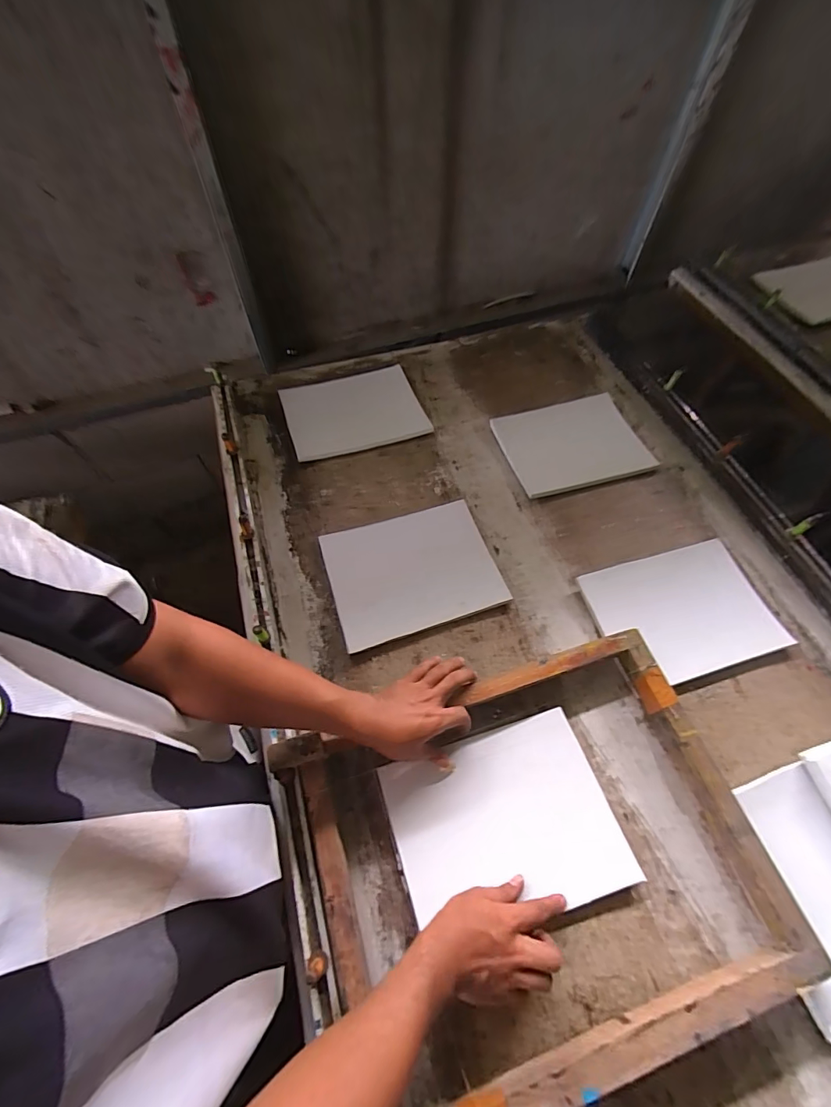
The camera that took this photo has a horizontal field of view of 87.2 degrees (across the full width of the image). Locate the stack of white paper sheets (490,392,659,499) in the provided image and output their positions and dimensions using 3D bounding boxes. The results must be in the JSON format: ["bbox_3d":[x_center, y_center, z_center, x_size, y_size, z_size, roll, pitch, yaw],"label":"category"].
[{"bbox_3d":[0.311,-0.226,0.870,0.267,0.013,0.206,-13,62,-8],"label":"stack of white paper sheets"}]

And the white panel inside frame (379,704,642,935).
[{"bbox_3d":[0.109,0.335,0.547,0.265,0.014,0.199,-15,61,-7],"label":"white panel inside frame"}]

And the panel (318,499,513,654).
[{"bbox_3d":[-0.007,0.025,0.733,0.269,0.012,0.211,-17,62,-10],"label":"panel"}]

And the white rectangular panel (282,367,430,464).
[{"bbox_3d":[-0.129,-0.297,0.909,0.271,0.012,0.202,-15,66,-7],"label":"white rectangular panel"}]

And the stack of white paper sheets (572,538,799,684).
[{"bbox_3d":[0.419,0.092,0.694,0.253,0.014,0.192,-17,69,1],"label":"stack of white paper sheets"}]

